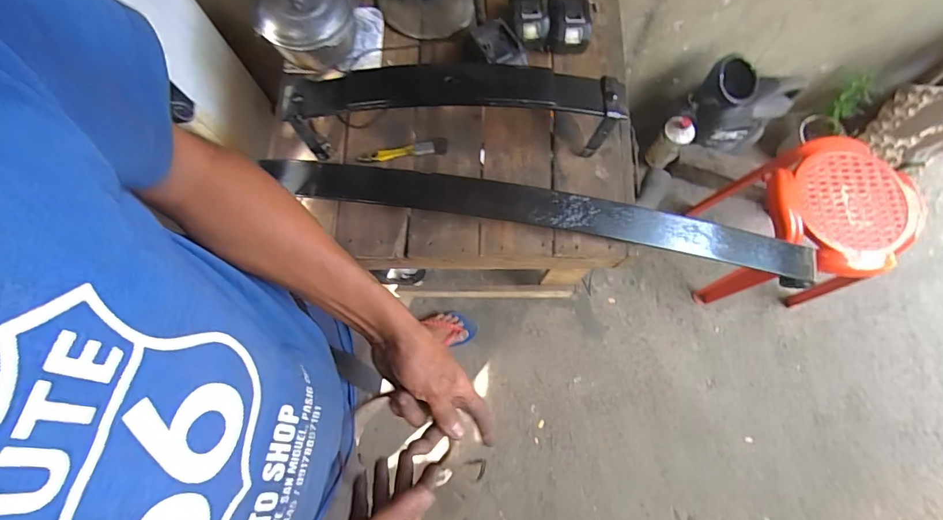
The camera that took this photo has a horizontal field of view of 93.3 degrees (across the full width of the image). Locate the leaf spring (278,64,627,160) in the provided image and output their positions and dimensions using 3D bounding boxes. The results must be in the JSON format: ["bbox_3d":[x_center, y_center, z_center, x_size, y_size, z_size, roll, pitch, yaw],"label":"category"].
[{"bbox_3d":[-0.026,-0.255,0.763,0.570,0.128,0.098,-1,74,2],"label":"leaf spring"}]

